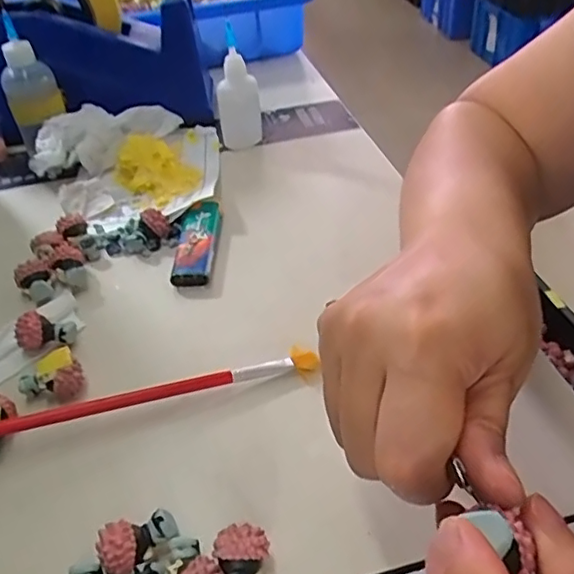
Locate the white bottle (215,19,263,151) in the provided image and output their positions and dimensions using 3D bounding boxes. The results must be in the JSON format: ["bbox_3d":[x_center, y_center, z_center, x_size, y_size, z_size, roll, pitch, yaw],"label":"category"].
[{"bbox_3d":[-0.036,-0.146,0.446,0.027,0.084,0.028,3,42,7],"label":"white bottle"}]

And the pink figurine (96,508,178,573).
[{"bbox_3d":[-0.056,0.098,0.223,0.028,0.018,0.018,-9,41,-12],"label":"pink figurine"}]

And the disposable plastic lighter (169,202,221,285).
[{"bbox_3d":[-0.056,-0.028,0.371,0.025,0.011,0.072,0,40,-1],"label":"disposable plastic lighter"}]

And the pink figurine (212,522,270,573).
[{"bbox_3d":[-0.016,0.102,0.214,0.019,0.015,0.028,-1,40,-3],"label":"pink figurine"}]

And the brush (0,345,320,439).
[{"bbox_3d":[-0.104,0.059,0.267,0.245,0.012,0.014,-11,41,-14],"label":"brush"}]

